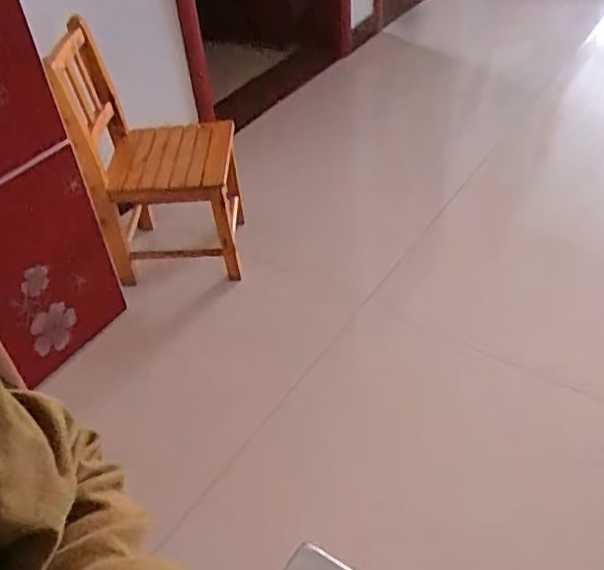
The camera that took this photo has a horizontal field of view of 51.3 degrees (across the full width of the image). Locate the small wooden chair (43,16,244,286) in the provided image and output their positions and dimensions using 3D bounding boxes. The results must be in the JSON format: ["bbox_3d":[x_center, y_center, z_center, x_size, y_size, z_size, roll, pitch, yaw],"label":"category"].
[{"bbox_3d":[-0.324,-0.289,1.482,0.340,0.546,0.284,-13,43,-8],"label":"small wooden chair"}]

